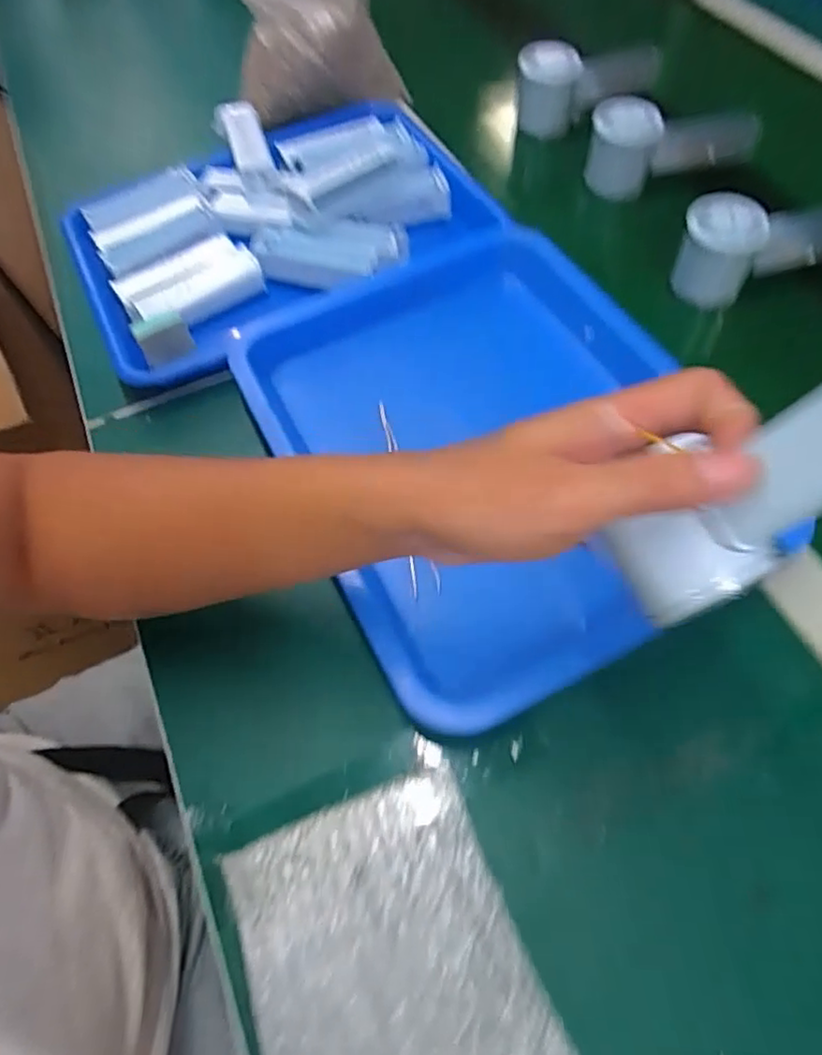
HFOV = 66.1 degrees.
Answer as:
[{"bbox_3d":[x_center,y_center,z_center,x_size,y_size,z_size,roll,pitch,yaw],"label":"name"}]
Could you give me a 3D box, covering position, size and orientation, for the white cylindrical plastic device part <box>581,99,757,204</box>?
[{"bbox_3d":[0.244,-0.342,0.568,0.161,0.062,0.066,-12,59,-5],"label":"white cylindrical plastic device part"}]

